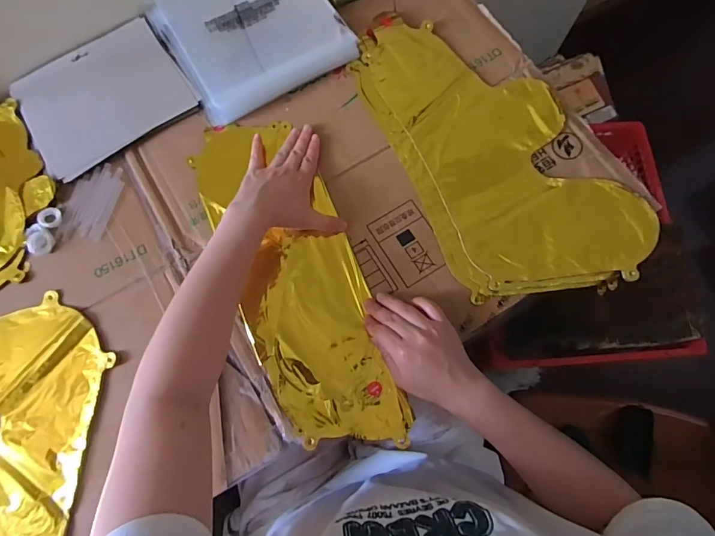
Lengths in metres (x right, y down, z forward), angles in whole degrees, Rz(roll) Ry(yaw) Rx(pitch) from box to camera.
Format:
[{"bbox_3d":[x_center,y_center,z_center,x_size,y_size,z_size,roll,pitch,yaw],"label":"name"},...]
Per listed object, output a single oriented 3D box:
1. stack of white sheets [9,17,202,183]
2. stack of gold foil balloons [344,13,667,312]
[{"bbox_3d":[-0.332,-0.225,0.549,0.199,0.006,0.171,-35,77,-8],"label":"stack of white sheets"},{"bbox_3d":[0.159,-0.151,0.522,0.223,0.015,0.417,-28,77,-6],"label":"stack of gold foil balloons"}]

